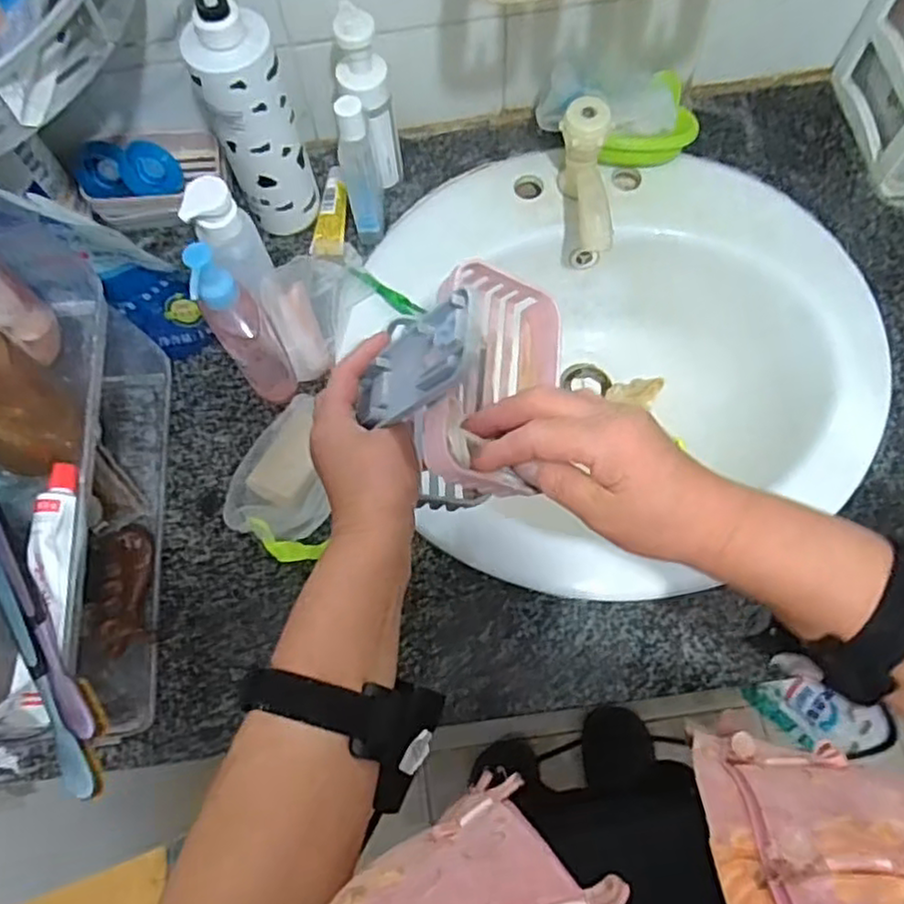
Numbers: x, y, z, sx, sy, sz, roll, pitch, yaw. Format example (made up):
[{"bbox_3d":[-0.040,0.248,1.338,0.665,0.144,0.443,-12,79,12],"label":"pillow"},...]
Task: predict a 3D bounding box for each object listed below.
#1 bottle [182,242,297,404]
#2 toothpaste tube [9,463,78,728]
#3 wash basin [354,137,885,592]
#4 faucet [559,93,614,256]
[{"bbox_3d":[-0.163,-0.093,0.552,0.043,0.184,0.051,-28,72,-8],"label":"bottle"},{"bbox_3d":[-0.258,0.087,0.449,0.038,0.029,0.162,-1,70,1],"label":"toothpaste tube"},{"bbox_3d":[0.143,-0.084,0.701,0.457,0.148,0.444,-24,71,-7],"label":"wash basin"},{"bbox_3d":[0.121,-0.238,0.645,0.041,0.104,0.134,0,70,2],"label":"faucet"}]

